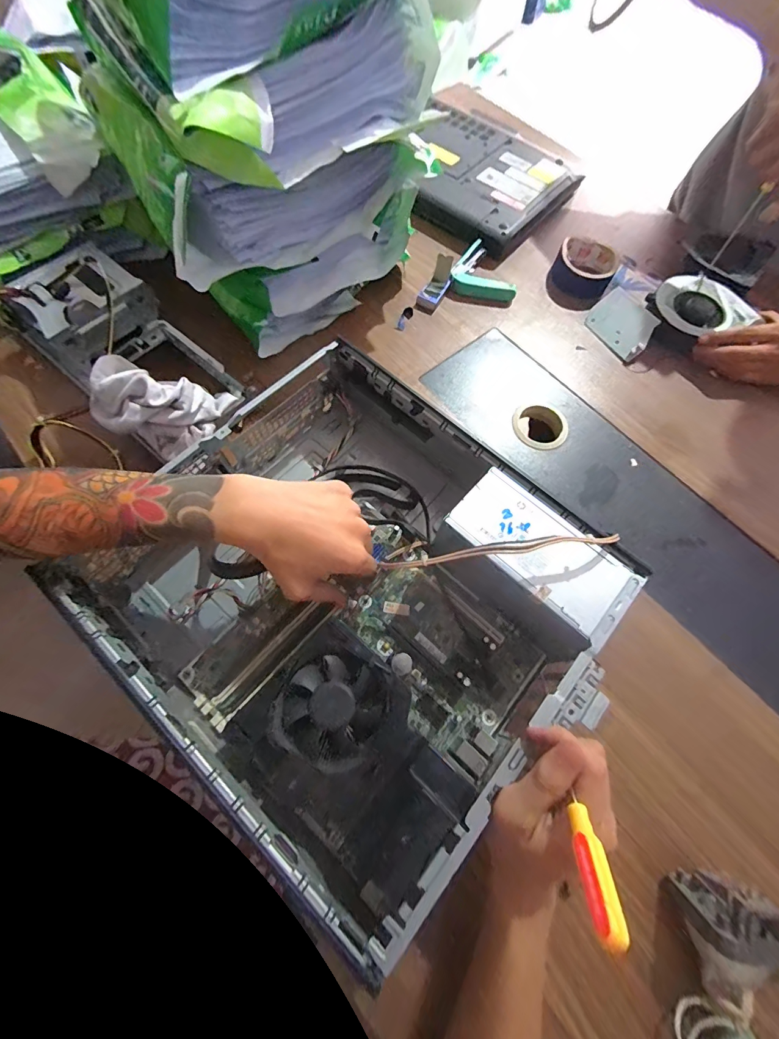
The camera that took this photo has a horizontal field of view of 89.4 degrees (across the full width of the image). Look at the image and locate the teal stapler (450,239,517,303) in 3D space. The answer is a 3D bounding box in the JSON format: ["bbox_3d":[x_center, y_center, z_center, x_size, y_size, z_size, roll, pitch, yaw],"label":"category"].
[{"bbox_3d":[0.138,-0.359,0.571,0.091,0.023,0.089,8,68,1],"label":"teal stapler"}]

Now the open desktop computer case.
[{"bbox_3d":[-0.032,0.062,0.358,0.385,0.101,0.336,41,72,14],"label":"open desktop computer case"}]

